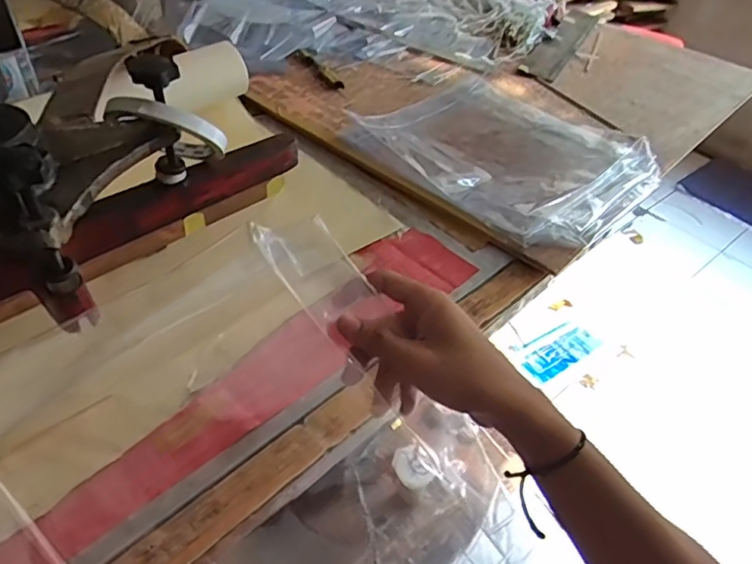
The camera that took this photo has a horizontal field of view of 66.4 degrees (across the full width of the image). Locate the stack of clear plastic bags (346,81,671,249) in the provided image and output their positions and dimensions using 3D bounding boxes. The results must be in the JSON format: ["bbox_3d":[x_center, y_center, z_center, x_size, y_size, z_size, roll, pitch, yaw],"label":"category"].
[{"bbox_3d":[0.163,-0.164,0.706,0.283,0.048,0.322,-30,54,-31],"label":"stack of clear plastic bags"}]

